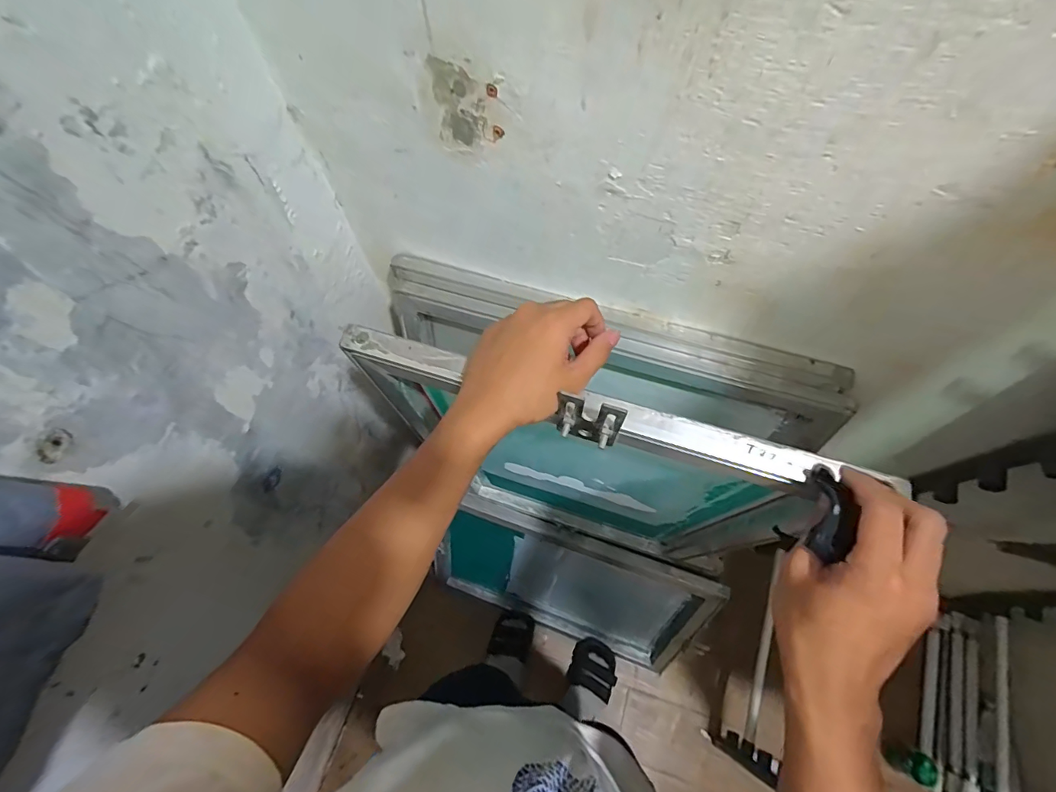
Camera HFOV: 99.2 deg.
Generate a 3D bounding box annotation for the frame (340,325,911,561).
[{"bbox_3d":[0.065,0.130,0.655,0.422,0.689,0.045,15,69,11],"label":"frame"}]

